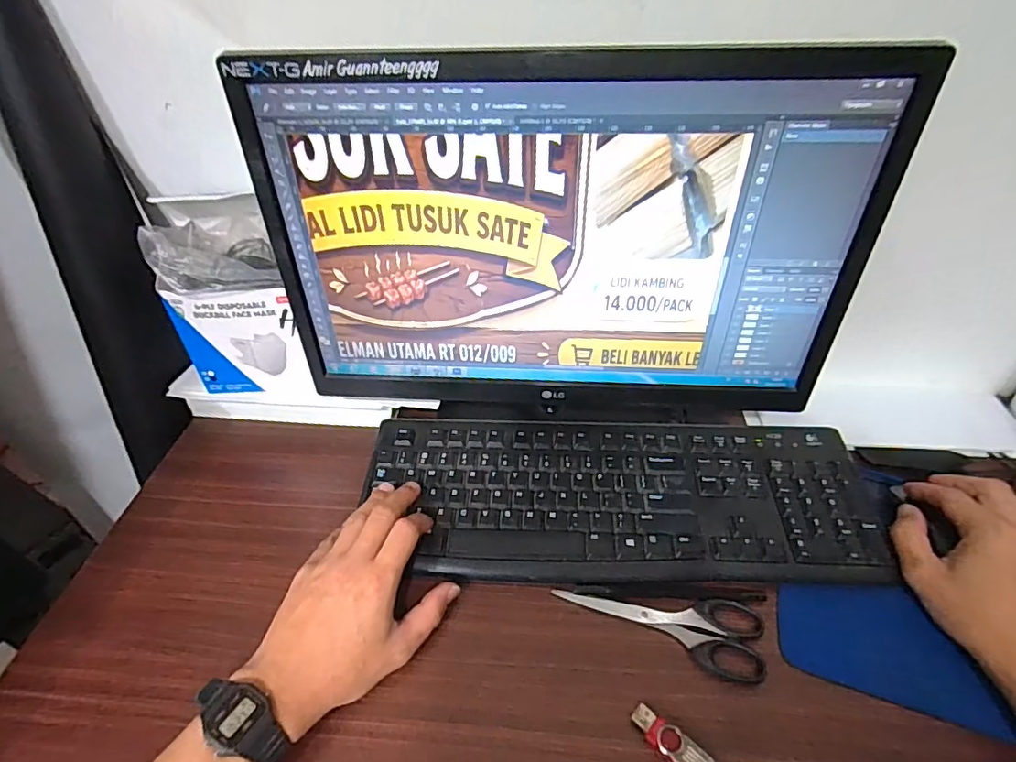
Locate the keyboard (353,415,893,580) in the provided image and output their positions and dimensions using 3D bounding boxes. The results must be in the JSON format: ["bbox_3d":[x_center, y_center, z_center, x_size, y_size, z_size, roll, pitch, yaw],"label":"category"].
[{"bbox_3d":[0.092,0.100,0.461,0.425,0.023,0.153,2,43,5],"label":"keyboard"}]

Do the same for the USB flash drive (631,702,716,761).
[{"bbox_3d":[0.103,0.231,0.332,0.054,0.010,0.018,28,49,29],"label":"USB flash drive"}]

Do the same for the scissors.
[{"bbox_3d":[0.112,0.182,0.388,0.148,0.005,0.052,6,42,8],"label":"scissors"}]

